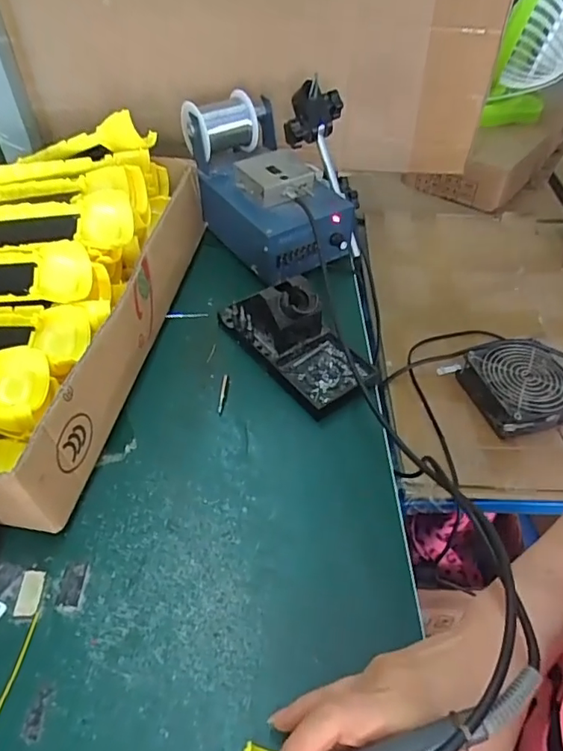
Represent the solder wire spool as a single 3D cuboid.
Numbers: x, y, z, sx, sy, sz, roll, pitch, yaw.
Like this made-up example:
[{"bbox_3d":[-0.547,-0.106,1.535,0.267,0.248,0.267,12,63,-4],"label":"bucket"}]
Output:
[{"bbox_3d":[-0.074,-0.289,0.619,0.073,0.054,0.055,-31,56,-22],"label":"solder wire spool"}]

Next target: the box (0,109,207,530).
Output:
[{"bbox_3d":[-0.222,-0.083,0.494,0.204,0.118,0.424,6,51,6],"label":"box"}]

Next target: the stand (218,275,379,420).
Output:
[{"bbox_3d":[0.014,-0.045,0.492,0.077,0.070,0.155,-28,53,-24],"label":"stand"}]

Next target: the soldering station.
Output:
[{"bbox_3d":[-0.003,-0.185,0.600,0.130,0.094,0.147,-18,50,-17],"label":"soldering station"}]

